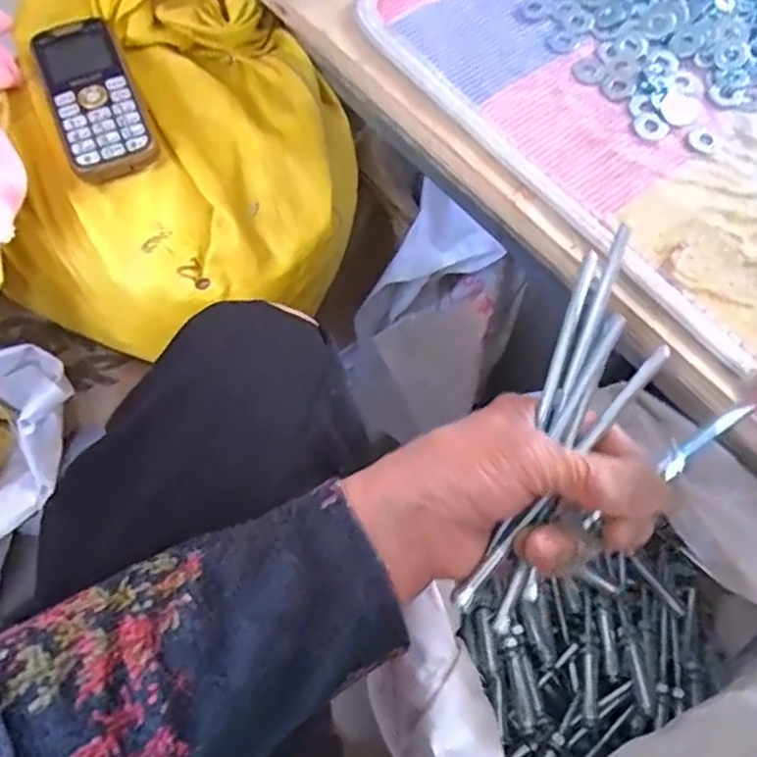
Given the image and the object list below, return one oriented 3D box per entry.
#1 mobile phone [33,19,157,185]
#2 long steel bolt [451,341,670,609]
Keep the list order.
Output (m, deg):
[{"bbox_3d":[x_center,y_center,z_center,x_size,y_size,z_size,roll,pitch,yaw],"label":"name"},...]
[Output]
[{"bbox_3d":[-0.202,-0.196,0.483,0.059,0.016,0.129,-25,77,-1],"label":"mobile phone"},{"bbox_3d":[0.082,0.042,0.303,0.008,0.006,0.148,39,81,18],"label":"long steel bolt"}]

